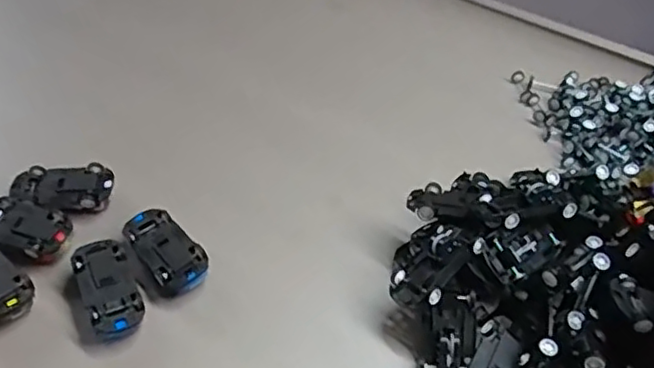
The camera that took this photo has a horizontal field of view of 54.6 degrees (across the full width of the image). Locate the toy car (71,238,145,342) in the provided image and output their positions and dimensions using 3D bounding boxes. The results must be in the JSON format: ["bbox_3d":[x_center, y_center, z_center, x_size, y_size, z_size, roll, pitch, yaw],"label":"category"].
[{"bbox_3d":[-0.126,0.060,0.366,0.030,0.018,0.060,-19,51,-17],"label":"toy car"}]

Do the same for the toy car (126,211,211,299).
[{"bbox_3d":[-0.097,0.041,0.386,0.031,0.016,0.060,-28,54,-23],"label":"toy car"}]

